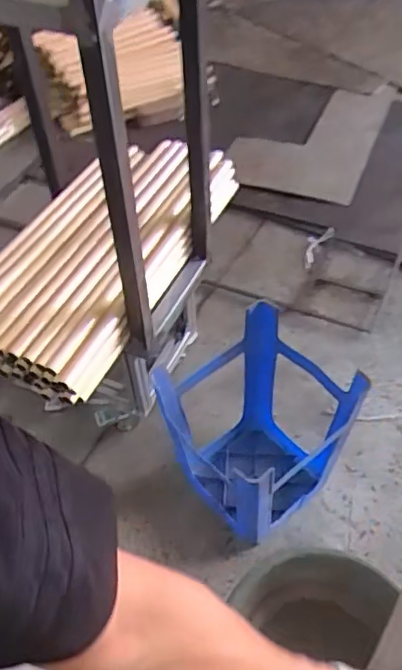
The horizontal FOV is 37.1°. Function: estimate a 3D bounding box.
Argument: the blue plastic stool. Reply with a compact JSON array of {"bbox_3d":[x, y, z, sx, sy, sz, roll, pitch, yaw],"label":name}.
[{"bbox_3d":[0.120,0.236,1.344,0.343,0.452,0.341,-28,54,-18],"label":"blue plastic stool"}]

